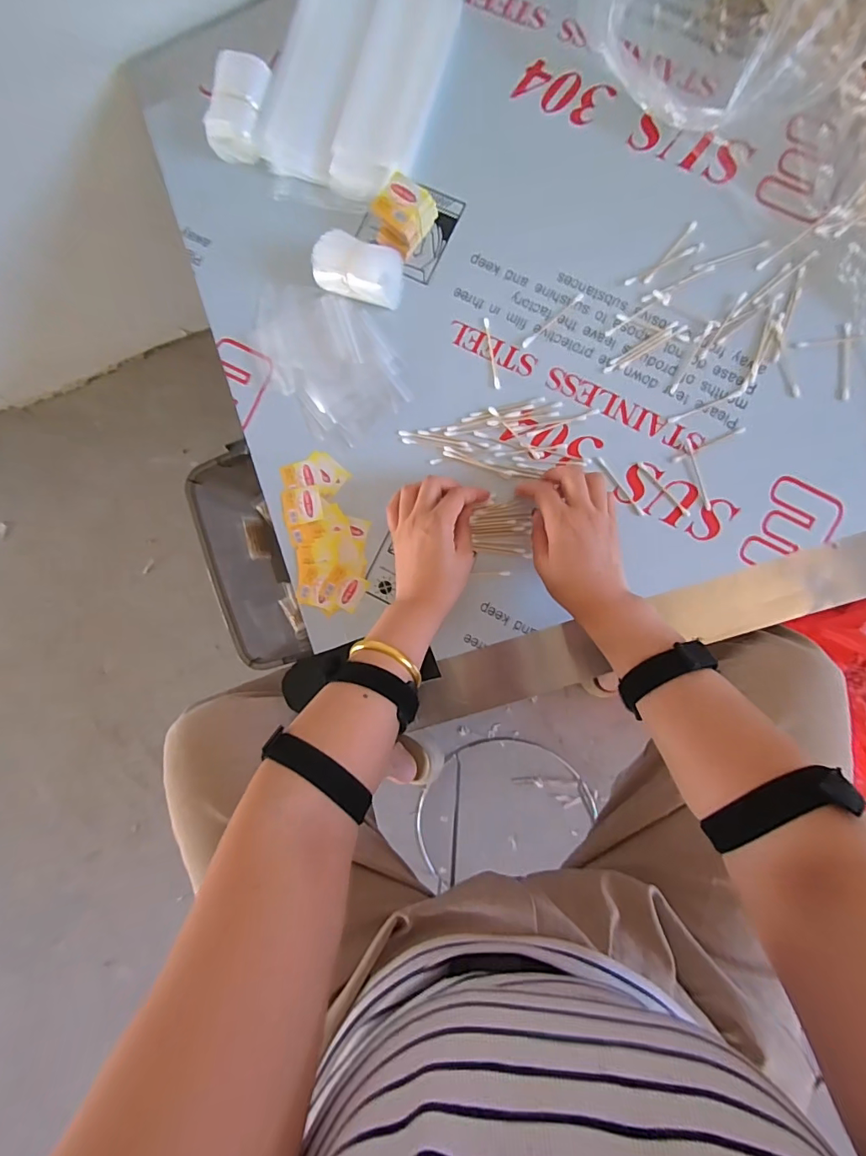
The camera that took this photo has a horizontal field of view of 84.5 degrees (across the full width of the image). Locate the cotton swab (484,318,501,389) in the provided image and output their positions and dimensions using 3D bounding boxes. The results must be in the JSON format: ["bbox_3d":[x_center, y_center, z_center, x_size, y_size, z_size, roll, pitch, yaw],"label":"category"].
[{"bbox_3d":[0.060,-0.229,0.486,0.006,0.004,0.072,-10,92,6],"label":"cotton swab"}]

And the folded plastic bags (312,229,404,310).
[{"bbox_3d":[-0.074,-0.309,0.479,0.083,0.035,0.051,16,94,4],"label":"folded plastic bags"}]

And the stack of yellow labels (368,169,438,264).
[{"bbox_3d":[-0.029,-0.360,0.470,0.050,0.037,0.055,41,96,2],"label":"stack of yellow labels"}]

